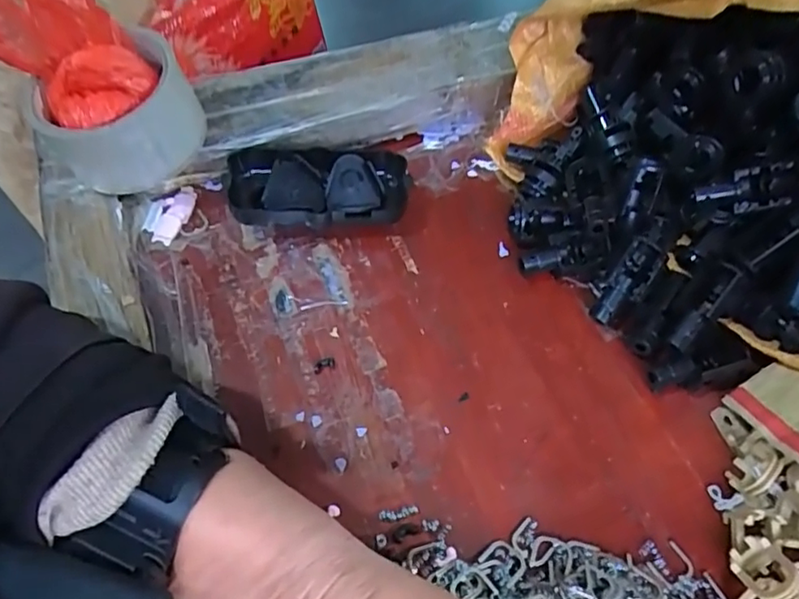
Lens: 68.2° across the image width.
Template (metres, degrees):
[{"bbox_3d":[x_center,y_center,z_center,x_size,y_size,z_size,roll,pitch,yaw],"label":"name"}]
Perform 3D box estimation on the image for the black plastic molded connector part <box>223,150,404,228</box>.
[{"bbox_3d":[-0.050,-0.069,0.372,0.108,0.034,0.053,-6,57,-7],"label":"black plastic molded connector part"}]

